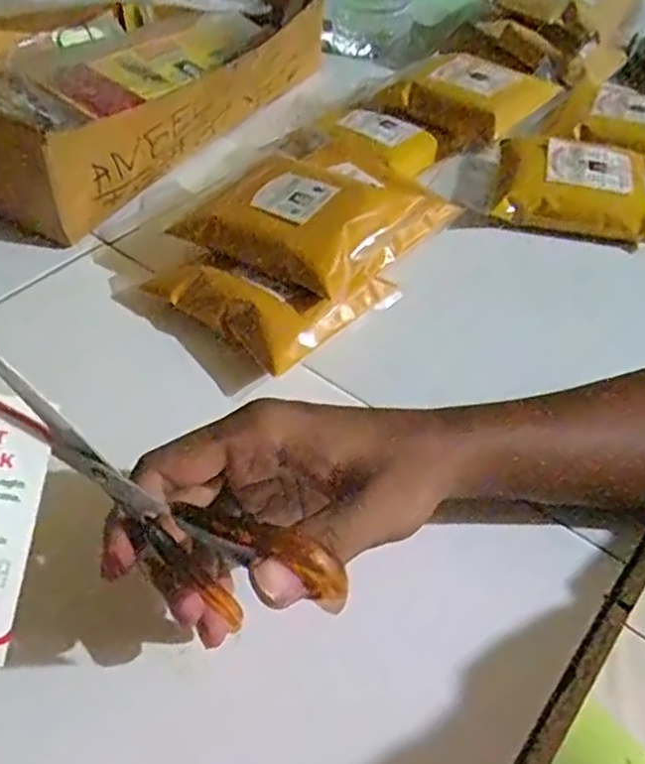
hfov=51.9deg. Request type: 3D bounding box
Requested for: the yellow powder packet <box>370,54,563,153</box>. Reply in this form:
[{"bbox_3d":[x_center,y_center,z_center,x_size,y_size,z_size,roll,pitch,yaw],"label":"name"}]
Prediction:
[{"bbox_3d":[0.122,-0.244,0.562,0.104,0.039,0.113,34,55,26],"label":"yellow powder packet"}]

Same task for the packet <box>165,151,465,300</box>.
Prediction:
[{"bbox_3d":[-0.012,-0.105,0.425,0.109,0.038,0.152,-36,58,-29],"label":"packet"}]

